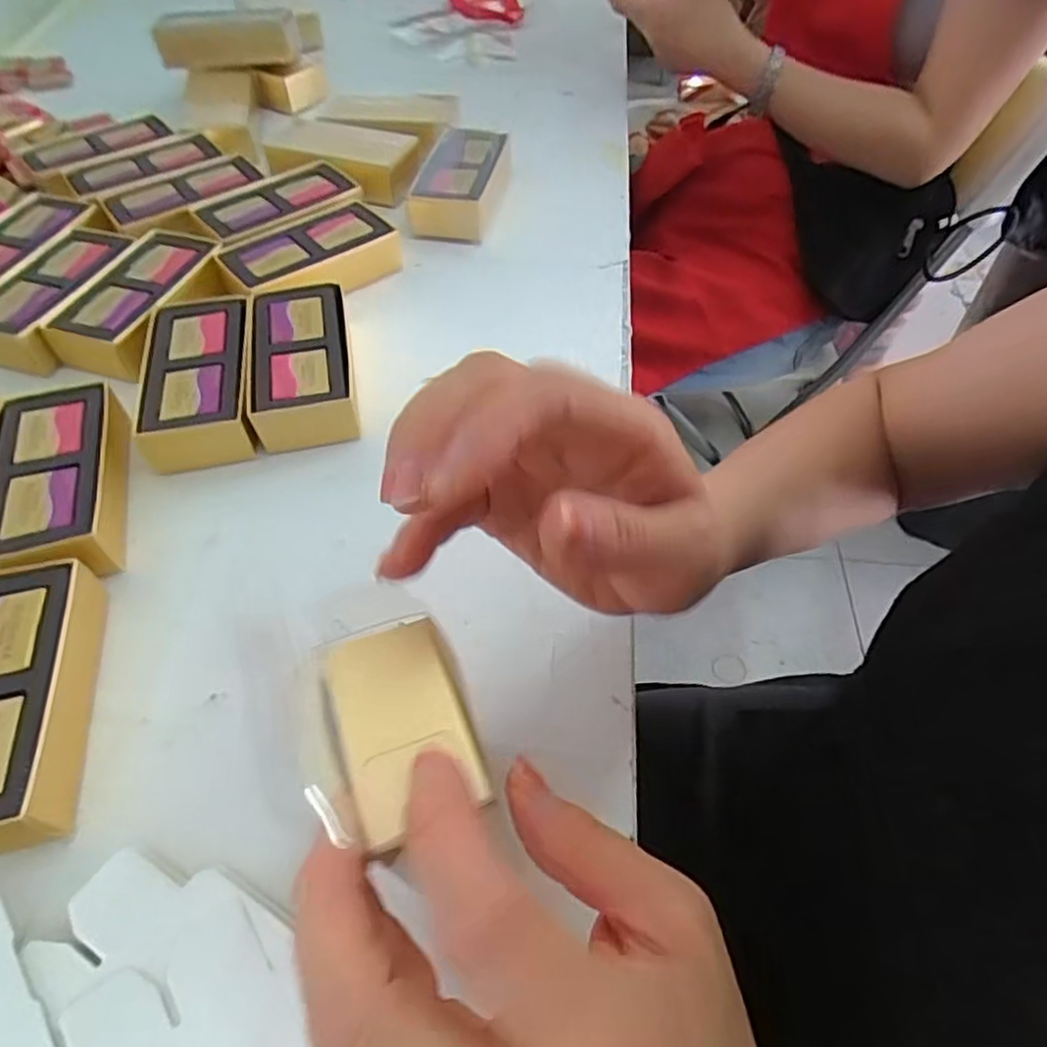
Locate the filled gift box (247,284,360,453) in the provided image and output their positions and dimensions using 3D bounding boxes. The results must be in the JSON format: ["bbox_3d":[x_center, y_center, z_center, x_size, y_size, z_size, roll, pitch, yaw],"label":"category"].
[{"bbox_3d":[-0.136,-0.098,0.413,0.058,0.033,0.116,-11,54,-8],"label":"filled gift box"}]

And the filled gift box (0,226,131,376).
[{"bbox_3d":[-0.312,-0.153,0.448,0.052,0.031,0.117,12,54,9],"label":"filled gift box"}]

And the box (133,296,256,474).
[{"bbox_3d":[-0.192,-0.087,0.400,0.055,0.031,0.116,-10,54,-8],"label":"box"}]

